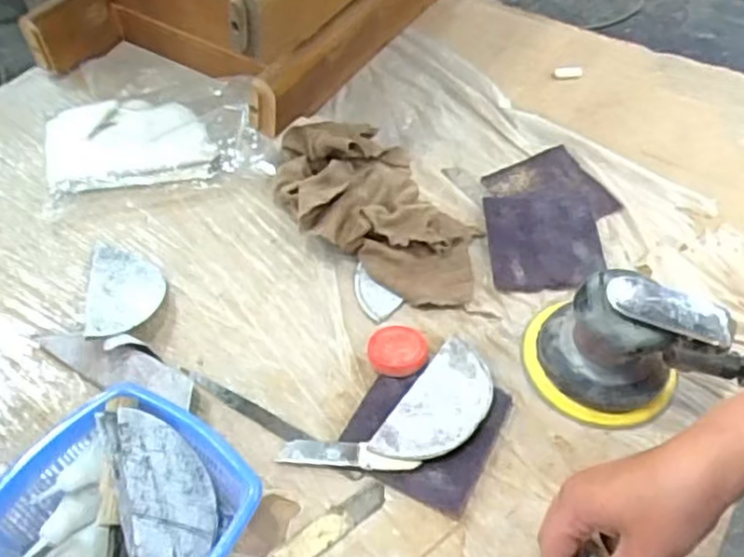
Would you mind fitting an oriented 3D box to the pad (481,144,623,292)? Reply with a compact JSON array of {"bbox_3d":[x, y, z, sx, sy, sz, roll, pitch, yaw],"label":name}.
[{"bbox_3d":[0.165,-0.061,0.668,0.119,0.011,0.172,-2,51,1],"label":"pad"}]

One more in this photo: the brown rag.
[{"bbox_3d":[0.010,-0.065,0.642,0.142,0.059,0.225,-29,56,-20],"label":"brown rag"}]

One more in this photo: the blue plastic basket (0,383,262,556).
[{"bbox_3d":[-0.164,0.155,0.467,0.149,0.063,0.152,29,57,23],"label":"blue plastic basket"}]

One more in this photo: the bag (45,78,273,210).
[{"bbox_3d":[-0.221,-0.154,0.730,0.219,0.038,0.172,-13,52,-9],"label":"bag"}]

